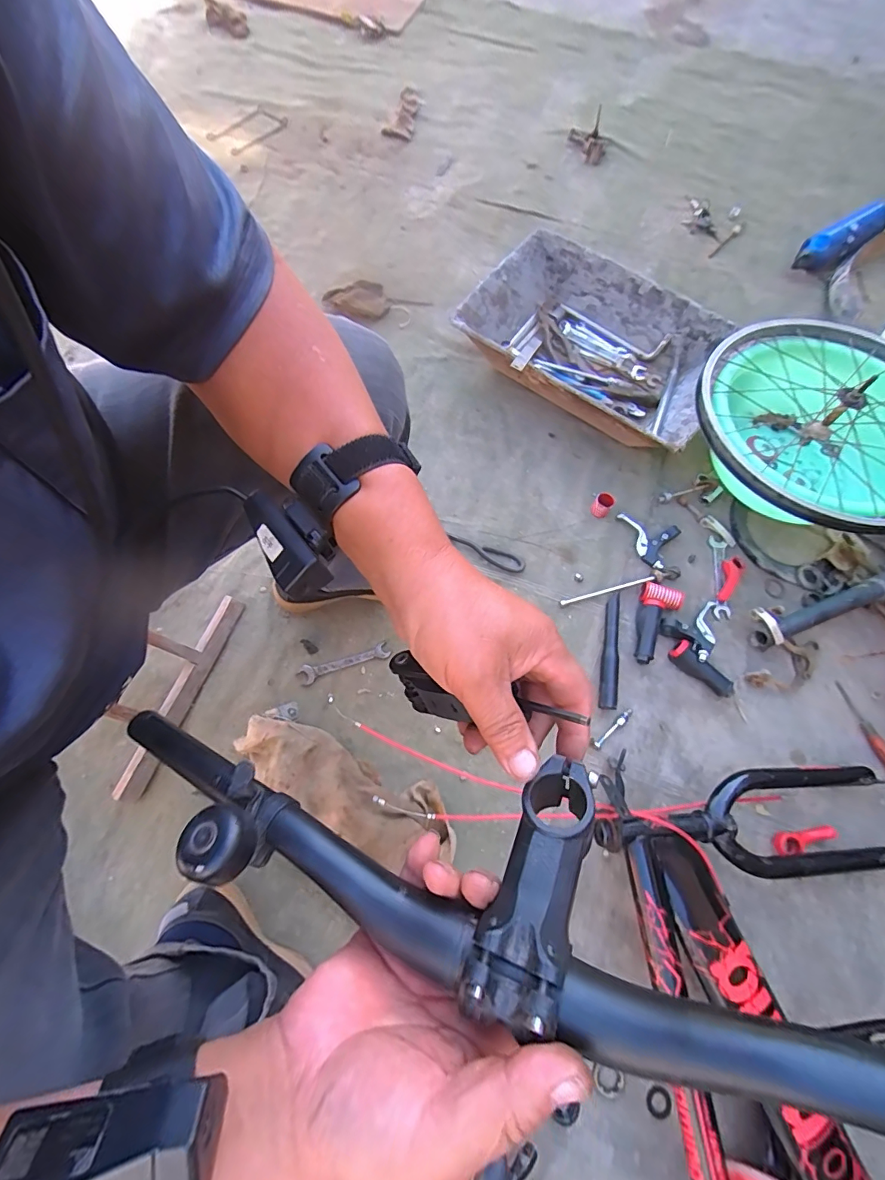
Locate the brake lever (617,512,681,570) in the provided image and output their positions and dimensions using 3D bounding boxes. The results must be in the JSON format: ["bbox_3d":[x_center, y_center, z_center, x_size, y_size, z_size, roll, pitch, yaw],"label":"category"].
[{"bbox_3d":[0.350,-0.092,0.797,0.103,0.027,0.078,29,73,11],"label":"brake lever"}]

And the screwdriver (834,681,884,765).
[{"bbox_3d":[0.638,0.207,0.683,0.023,0.015,0.141,-19,71,-6],"label":"screwdriver"}]

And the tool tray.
[{"bbox_3d":[0.288,-0.466,0.894,0.477,0.122,0.318,33,74,12],"label":"tool tray"}]

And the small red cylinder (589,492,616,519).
[{"bbox_3d":[0.287,-0.153,0.818,0.032,0.037,0.035,34,74,12],"label":"small red cylinder"}]

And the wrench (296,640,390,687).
[{"bbox_3d":[-0.160,0.118,0.743,0.144,0.011,0.030,-20,71,-6],"label":"wrench"}]

